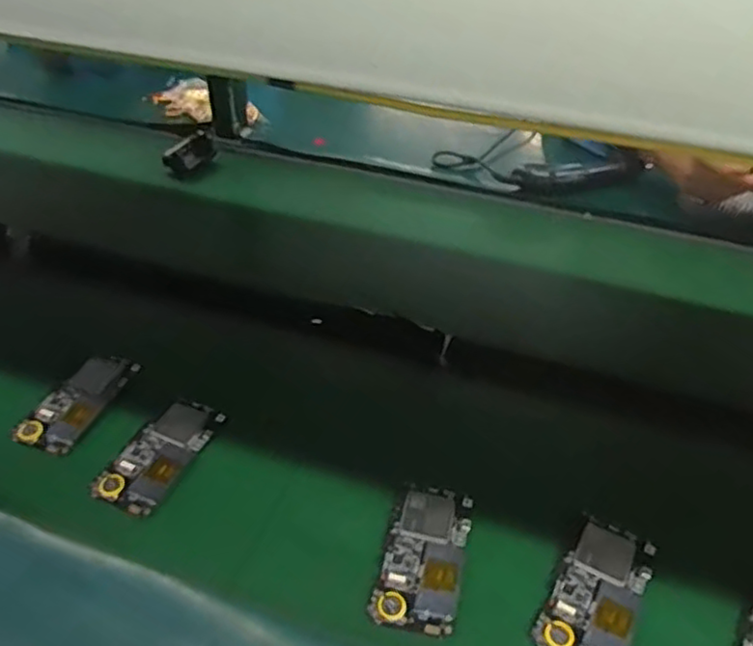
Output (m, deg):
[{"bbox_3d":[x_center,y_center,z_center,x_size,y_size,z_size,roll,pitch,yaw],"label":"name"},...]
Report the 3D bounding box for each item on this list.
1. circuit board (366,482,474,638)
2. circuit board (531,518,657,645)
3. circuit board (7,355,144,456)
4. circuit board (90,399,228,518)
[{"bbox_3d":[0.040,0.186,0.539,0.063,0.007,0.122,10,45,12],"label":"circuit board"},{"bbox_3d":[0.171,0.207,0.515,0.062,0.004,0.119,23,49,23],"label":"circuit board"},{"bbox_3d":[-0.292,0.076,0.659,0.062,0.015,0.119,12,46,14],"label":"circuit board"},{"bbox_3d":[-0.197,0.118,0.612,0.059,0.009,0.119,22,48,14],"label":"circuit board"}]

